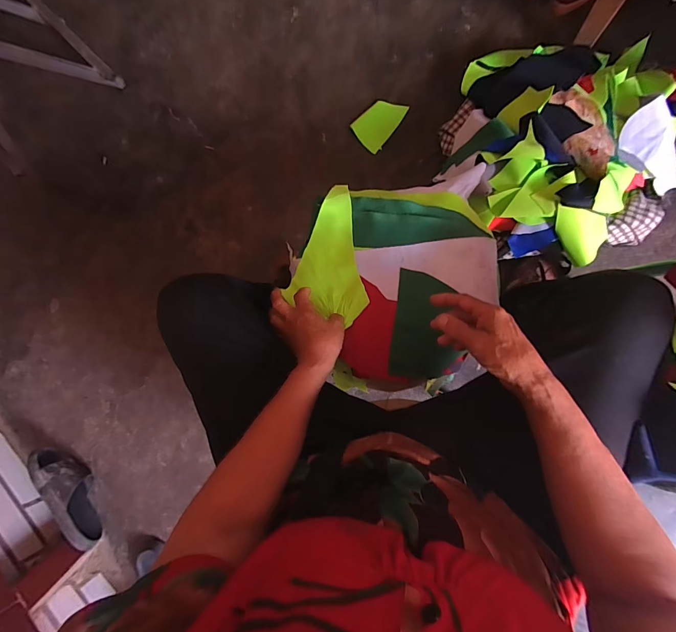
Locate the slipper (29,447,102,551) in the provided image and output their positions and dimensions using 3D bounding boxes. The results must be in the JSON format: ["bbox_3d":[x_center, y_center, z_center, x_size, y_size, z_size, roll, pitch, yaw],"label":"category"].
[{"bbox_3d":[-0.658,0.441,0.852,0.067,0.111,0.265,-29,83,5],"label":"slipper"}]

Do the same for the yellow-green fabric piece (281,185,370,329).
[{"bbox_3d":[0.010,-0.102,0.560,0.130,0.028,0.202,25,89,8],"label":"yellow-green fabric piece"}]

